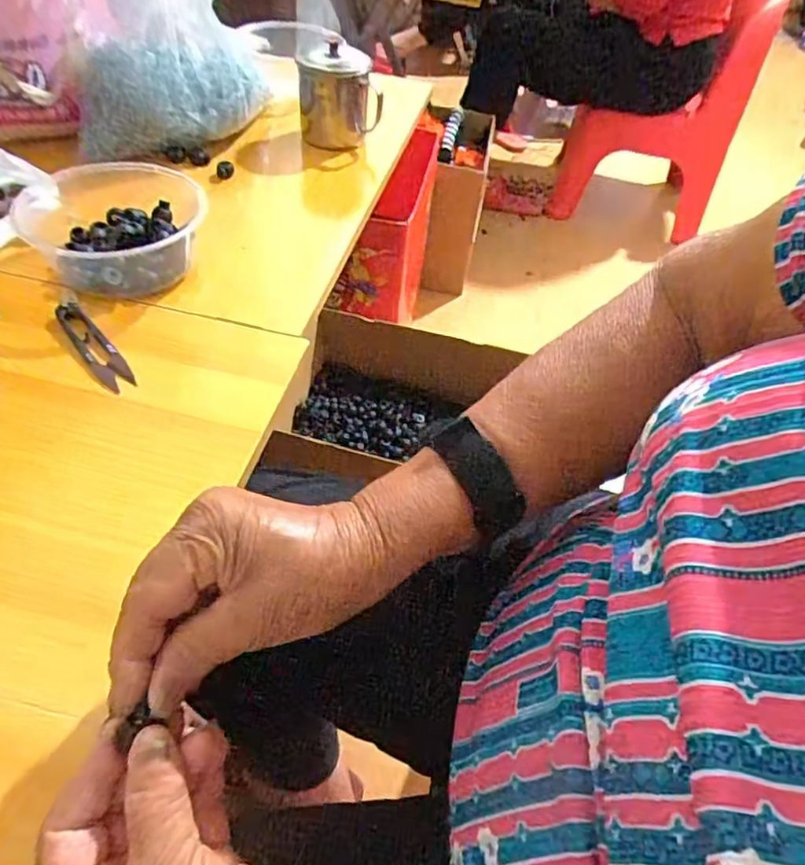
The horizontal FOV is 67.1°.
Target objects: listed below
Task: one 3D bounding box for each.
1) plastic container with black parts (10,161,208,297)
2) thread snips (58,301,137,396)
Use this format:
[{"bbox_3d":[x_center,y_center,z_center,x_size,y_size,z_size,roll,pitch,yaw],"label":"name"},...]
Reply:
[{"bbox_3d":[-0.245,-0.179,0.517,0.167,0.051,0.136,38,54,23],"label":"plastic container with black parts"},{"bbox_3d":[-0.231,-0.066,0.450,0.022,0.008,0.102,-31,56,-31],"label":"thread snips"}]

